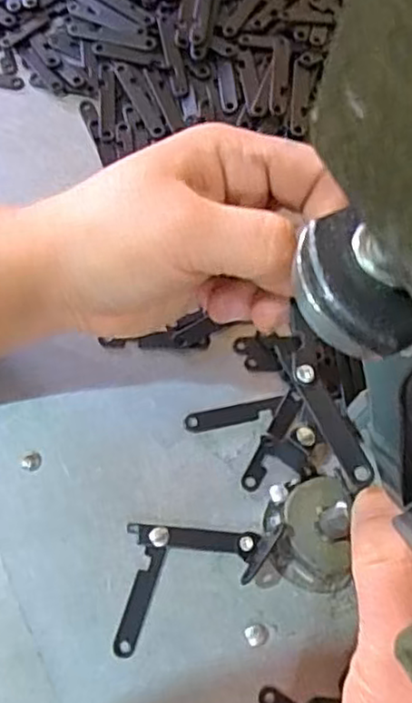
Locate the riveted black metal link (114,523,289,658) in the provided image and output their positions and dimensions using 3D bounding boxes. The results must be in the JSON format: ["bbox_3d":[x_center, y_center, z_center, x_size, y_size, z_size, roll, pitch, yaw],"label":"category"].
[{"bbox_3d":[-0.002,0.098,0.282,0.067,0.004,0.050,1,70,0],"label":"riveted black metal link"}]

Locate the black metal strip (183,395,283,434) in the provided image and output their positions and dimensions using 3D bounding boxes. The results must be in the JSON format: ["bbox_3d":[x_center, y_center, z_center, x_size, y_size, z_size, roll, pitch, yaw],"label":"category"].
[{"bbox_3d":[0.014,0.028,0.310,0.046,0.004,0.009,-12,70,-5],"label":"black metal strip"}]

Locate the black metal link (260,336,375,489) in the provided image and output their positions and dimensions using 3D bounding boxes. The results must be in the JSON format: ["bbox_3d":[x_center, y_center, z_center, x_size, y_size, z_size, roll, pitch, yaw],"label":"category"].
[{"bbox_3d":[0.039,0.019,0.228,0.009,0.005,0.056,-29,79,-10],"label":"black metal link"}]

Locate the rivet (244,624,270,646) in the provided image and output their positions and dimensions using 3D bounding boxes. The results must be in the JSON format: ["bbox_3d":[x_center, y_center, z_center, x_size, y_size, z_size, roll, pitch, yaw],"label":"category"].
[{"bbox_3d":[0.021,0.116,0.278,0.010,0.004,0.008,-20,71,-7],"label":"rivet"}]

